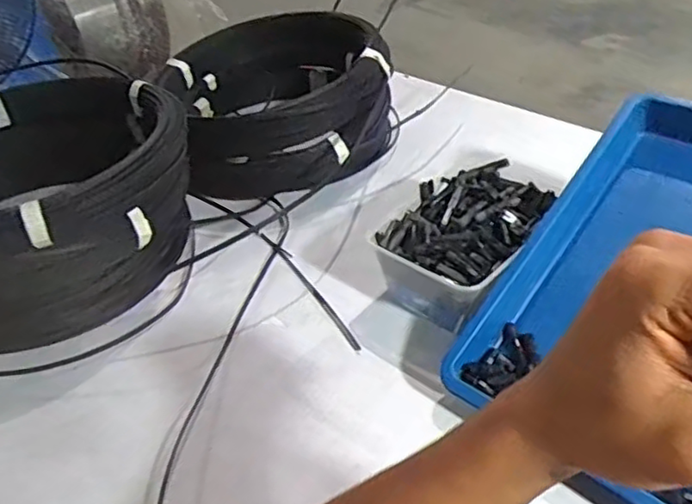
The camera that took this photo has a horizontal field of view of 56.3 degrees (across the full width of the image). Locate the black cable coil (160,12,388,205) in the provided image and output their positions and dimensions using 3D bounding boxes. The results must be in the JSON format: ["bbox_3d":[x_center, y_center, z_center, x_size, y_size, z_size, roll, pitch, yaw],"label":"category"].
[{"bbox_3d":[-0.082,-0.186,0.820,0.262,0.133,0.290,-11,38,-8],"label":"black cable coil"}]

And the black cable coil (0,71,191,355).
[{"bbox_3d":[-0.288,-0.044,0.635,0.283,0.155,0.274,-3,37,3],"label":"black cable coil"}]

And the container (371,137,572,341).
[{"bbox_3d":[0.114,-0.008,0.596,0.116,0.078,0.173,24,46,33],"label":"container"}]

